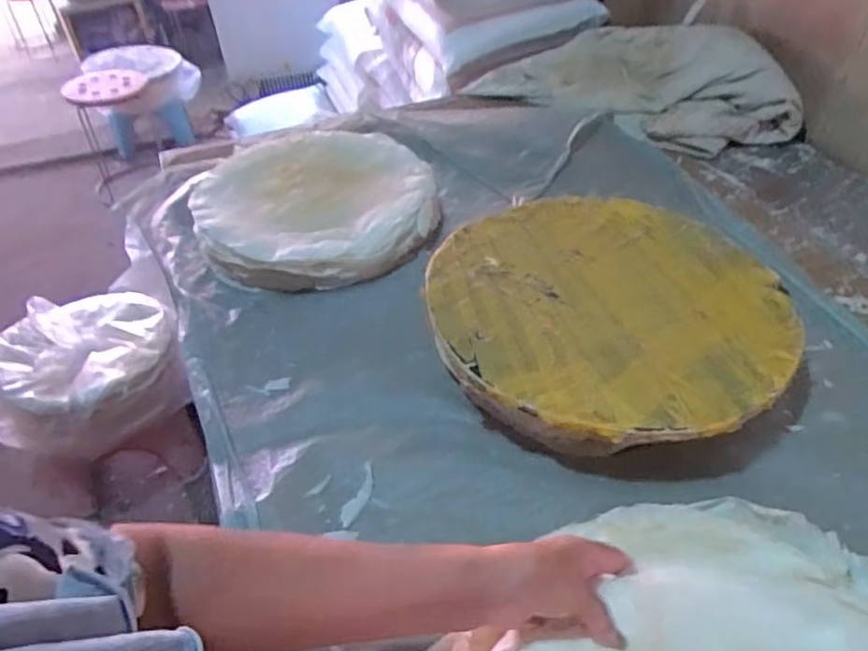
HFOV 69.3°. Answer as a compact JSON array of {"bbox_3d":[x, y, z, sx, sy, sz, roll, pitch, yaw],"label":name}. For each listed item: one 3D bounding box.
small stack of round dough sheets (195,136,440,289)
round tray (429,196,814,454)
[{"bbox_3d":[-0.192,-0.202,1.011,0.368,0.063,0.384,-16,46,-14],"label":"small stack of round dough sheets"},{"bbox_3d":[0.200,-0.010,0.764,0.395,0.084,0.404,-1,44,1],"label":"round tray"}]

